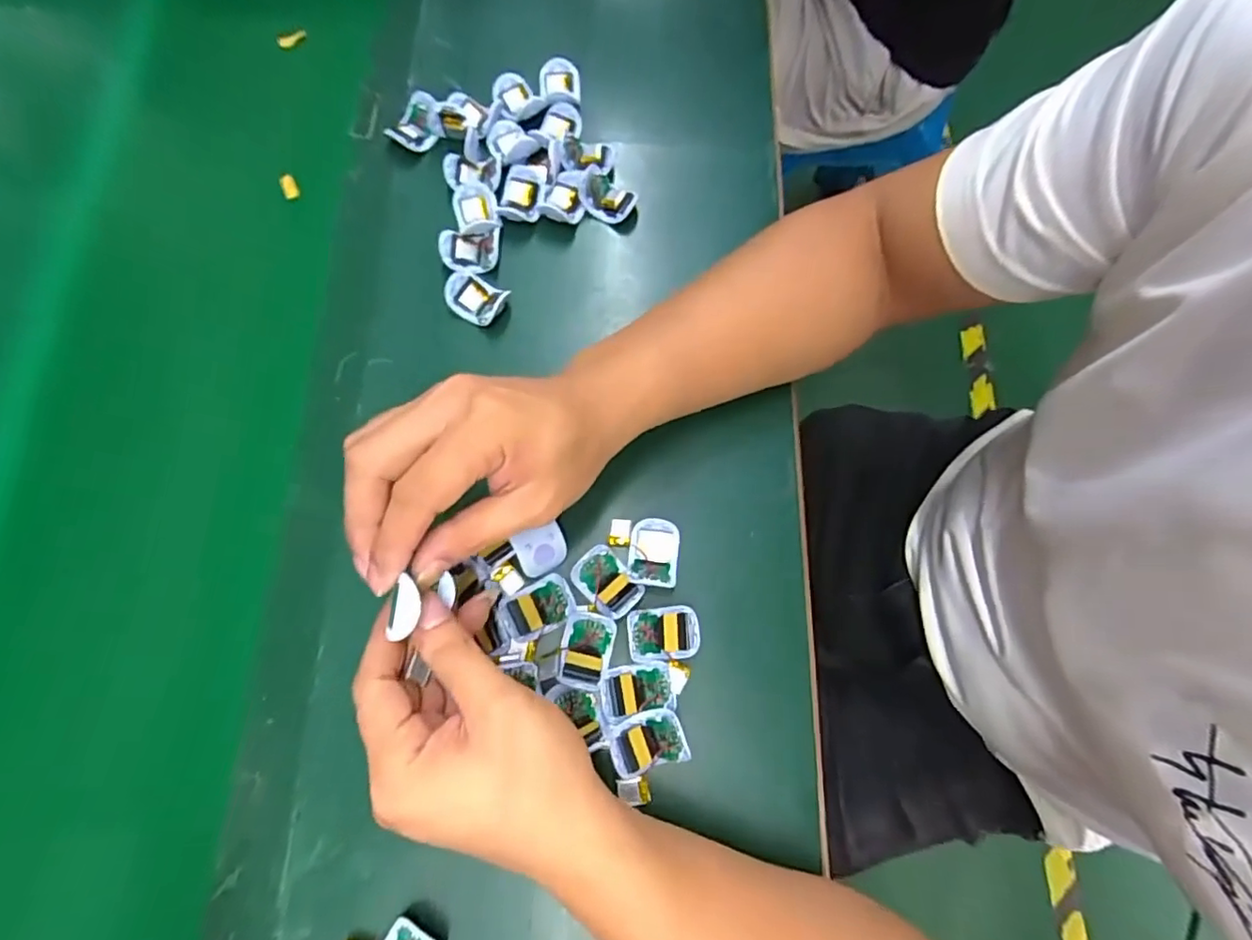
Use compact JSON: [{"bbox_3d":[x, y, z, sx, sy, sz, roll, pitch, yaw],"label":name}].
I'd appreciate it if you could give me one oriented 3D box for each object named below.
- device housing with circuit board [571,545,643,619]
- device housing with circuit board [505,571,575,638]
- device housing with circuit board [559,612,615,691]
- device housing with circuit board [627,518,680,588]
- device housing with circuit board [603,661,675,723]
[{"bbox_3d":[-0.011,0.067,0.354,0.030,0.009,0.043,-43,79,-13],"label":"device housing with circuit board"},{"bbox_3d":[-0.052,0.081,0.353,0.040,0.010,0.029,-23,76,-8],"label":"device housing with circuit board"},{"bbox_3d":[-0.023,0.105,0.342,0.029,0.009,0.041,14,74,2],"label":"device housing with circuit board"},{"bbox_3d":[0.018,0.051,0.361,0.030,0.015,0.041,6,73,0],"label":"device housing with circuit board"},{"bbox_3d":[0.006,0.128,0.342,0.041,0.015,0.028,-10,74,-4],"label":"device housing with circuit board"}]

